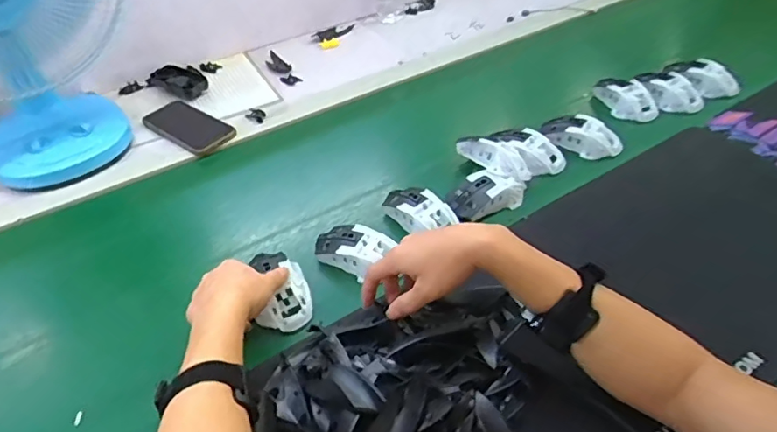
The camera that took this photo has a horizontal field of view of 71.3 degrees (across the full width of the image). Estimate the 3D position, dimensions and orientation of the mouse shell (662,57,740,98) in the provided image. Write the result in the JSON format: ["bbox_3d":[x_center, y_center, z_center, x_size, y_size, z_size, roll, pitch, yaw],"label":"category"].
[{"bbox_3d":[0.557,-0.245,0.957,0.127,0.041,0.052,24,51,3],"label":"mouse shell"}]

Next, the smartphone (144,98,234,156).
[{"bbox_3d":[-0.320,-0.147,0.872,0.157,0.008,0.082,27,51,28],"label":"smartphone"}]

